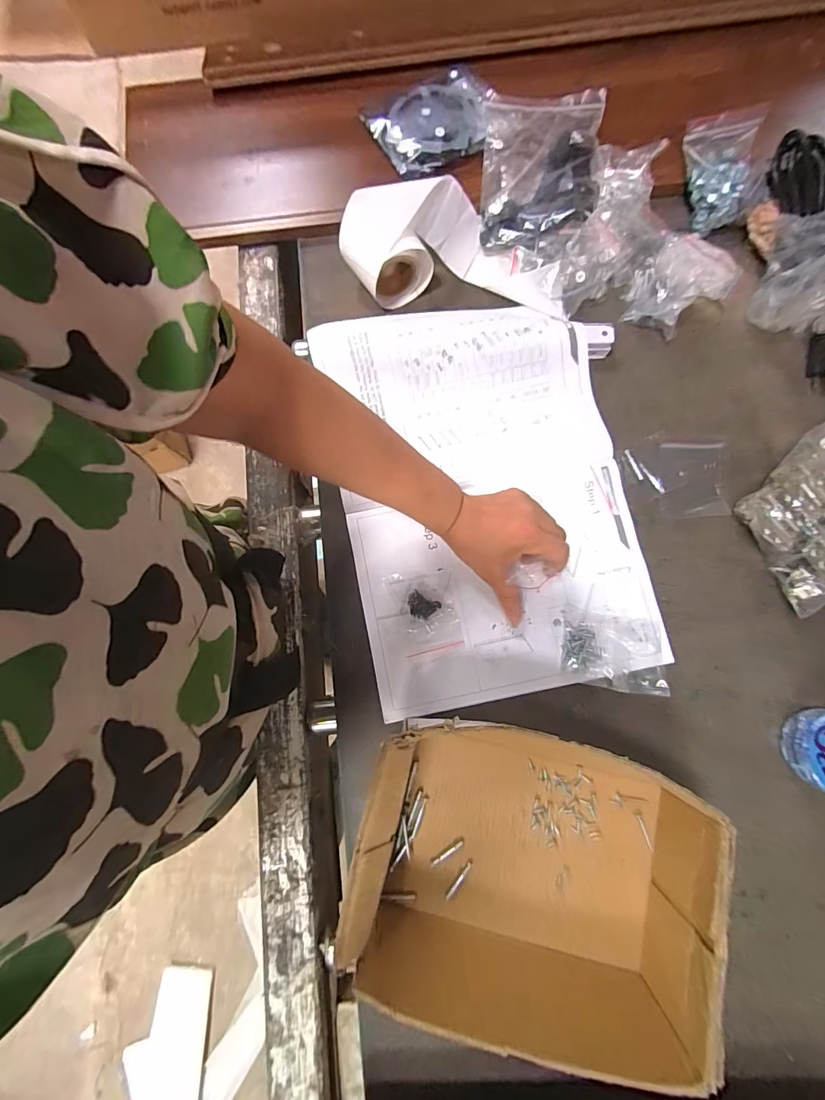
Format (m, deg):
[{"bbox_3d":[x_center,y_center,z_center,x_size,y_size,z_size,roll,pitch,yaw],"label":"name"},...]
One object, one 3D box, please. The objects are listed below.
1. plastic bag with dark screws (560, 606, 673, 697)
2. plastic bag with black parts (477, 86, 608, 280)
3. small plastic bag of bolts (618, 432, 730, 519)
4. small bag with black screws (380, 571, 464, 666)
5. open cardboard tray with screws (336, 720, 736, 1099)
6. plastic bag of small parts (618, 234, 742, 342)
[{"bbox_3d":[0.190,0.095,0.395,0.094,0.021,0.067,8,80,1],"label":"plastic bag with dark screws"},{"bbox_3d":[0.140,-0.420,0.468,0.125,0.036,0.215,8,80,1],"label":"plastic bag with black parts"},{"bbox_3d":[0.267,-0.075,0.434,0.103,0.010,0.085,4,80,1],"label":"small plastic bag of bolts"},{"bbox_3d":[0.012,0.062,0.409,0.066,0.005,0.082,-11,80,-2],"label":"small bag with black screws"},{"bbox_3d":[0.086,0.246,0.333,0.256,0.087,0.187,13,80,2],"label":"open cardboard tray with screws"},{"bbox_3d":[0.286,-0.286,0.454,0.087,0.025,0.116,42,82,7],"label":"plastic bag of small parts"}]

